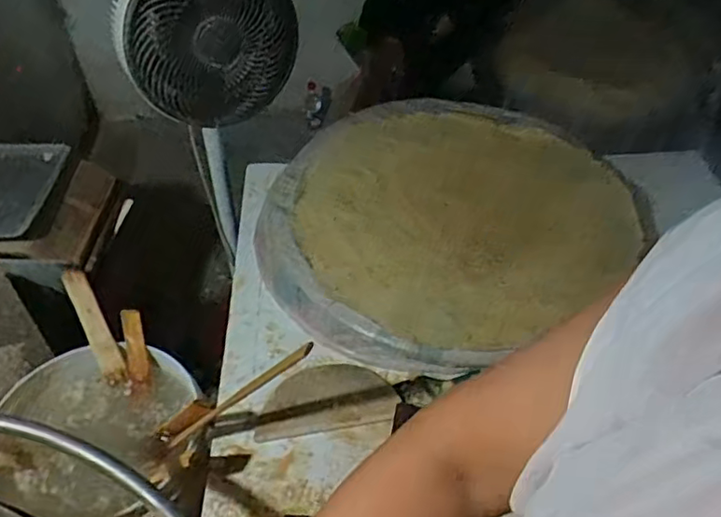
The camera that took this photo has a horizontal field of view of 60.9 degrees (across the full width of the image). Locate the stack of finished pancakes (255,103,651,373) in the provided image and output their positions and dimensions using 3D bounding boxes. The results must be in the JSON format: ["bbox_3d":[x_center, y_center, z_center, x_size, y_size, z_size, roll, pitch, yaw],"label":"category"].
[{"bbox_3d":[0.157,-0.087,1.093,0.649,0.070,0.547,-35,55,-30],"label":"stack of finished pancakes"}]

